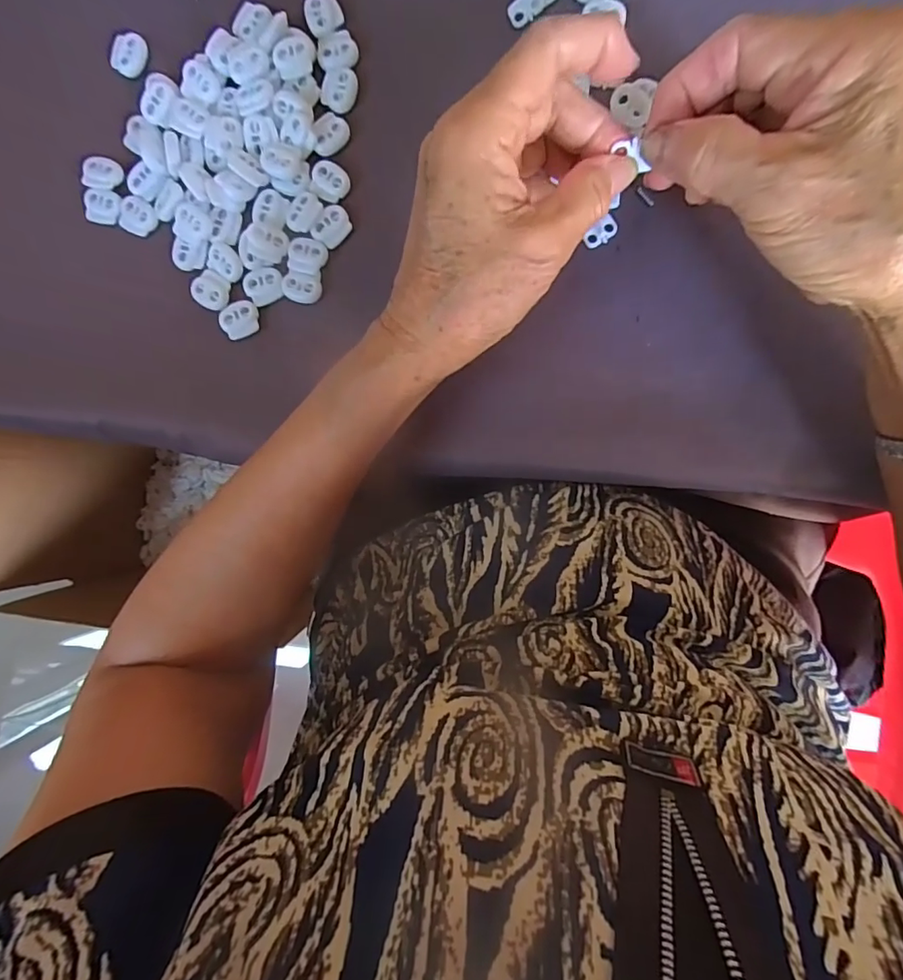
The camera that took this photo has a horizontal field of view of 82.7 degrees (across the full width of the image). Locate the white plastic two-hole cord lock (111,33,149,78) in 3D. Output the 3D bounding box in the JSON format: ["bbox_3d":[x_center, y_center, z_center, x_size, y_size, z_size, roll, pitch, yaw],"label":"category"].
[{"bbox_3d":[-0.183,-0.248,0.292,0.009,0.013,0.023,32,94,3],"label":"white plastic two-hole cord lock"}]

